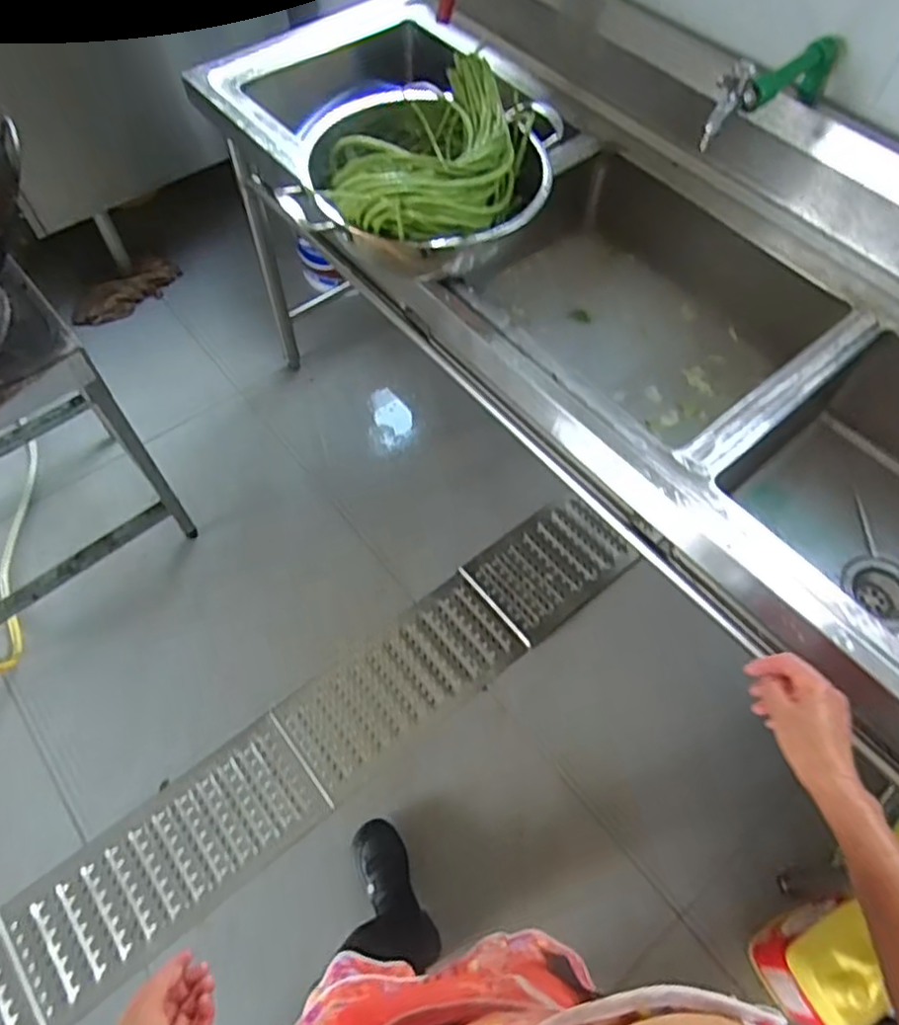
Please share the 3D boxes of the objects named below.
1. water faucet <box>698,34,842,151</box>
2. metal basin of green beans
[{"bbox_3d":[0.409,-0.532,0.828,0.075,0.089,0.236,35,65,18],"label":"water faucet"},{"bbox_3d":[-0.023,-0.449,0.890,0.300,0.143,0.301,1,61,-1],"label":"metal basin of green beans"}]

